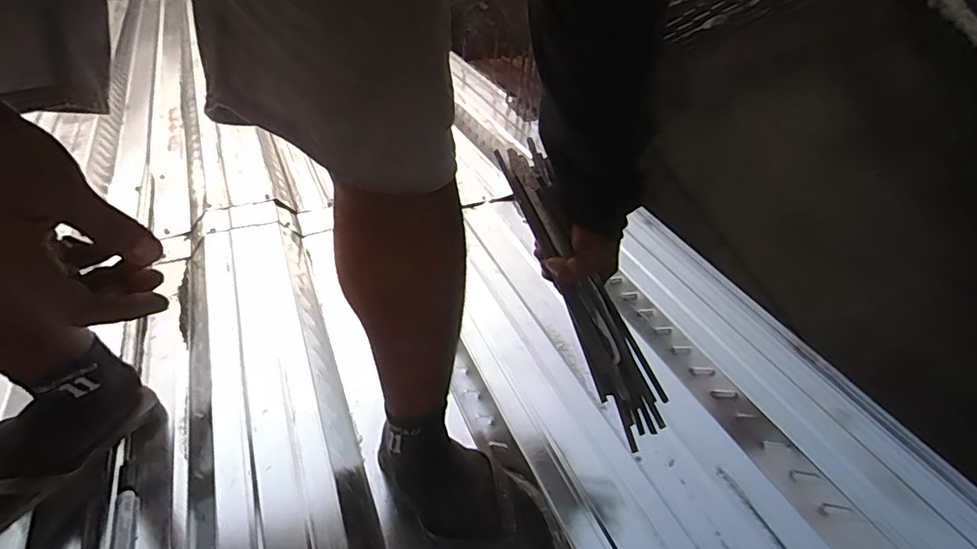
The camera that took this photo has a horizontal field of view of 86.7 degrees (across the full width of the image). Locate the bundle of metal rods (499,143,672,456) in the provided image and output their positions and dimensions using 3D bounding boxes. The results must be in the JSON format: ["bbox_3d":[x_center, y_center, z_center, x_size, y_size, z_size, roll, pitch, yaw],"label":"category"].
[{"bbox_3d":[0.094,0.008,0.559,0.056,0.064,0.346,-19,75,-24],"label":"bundle of metal rods"}]

